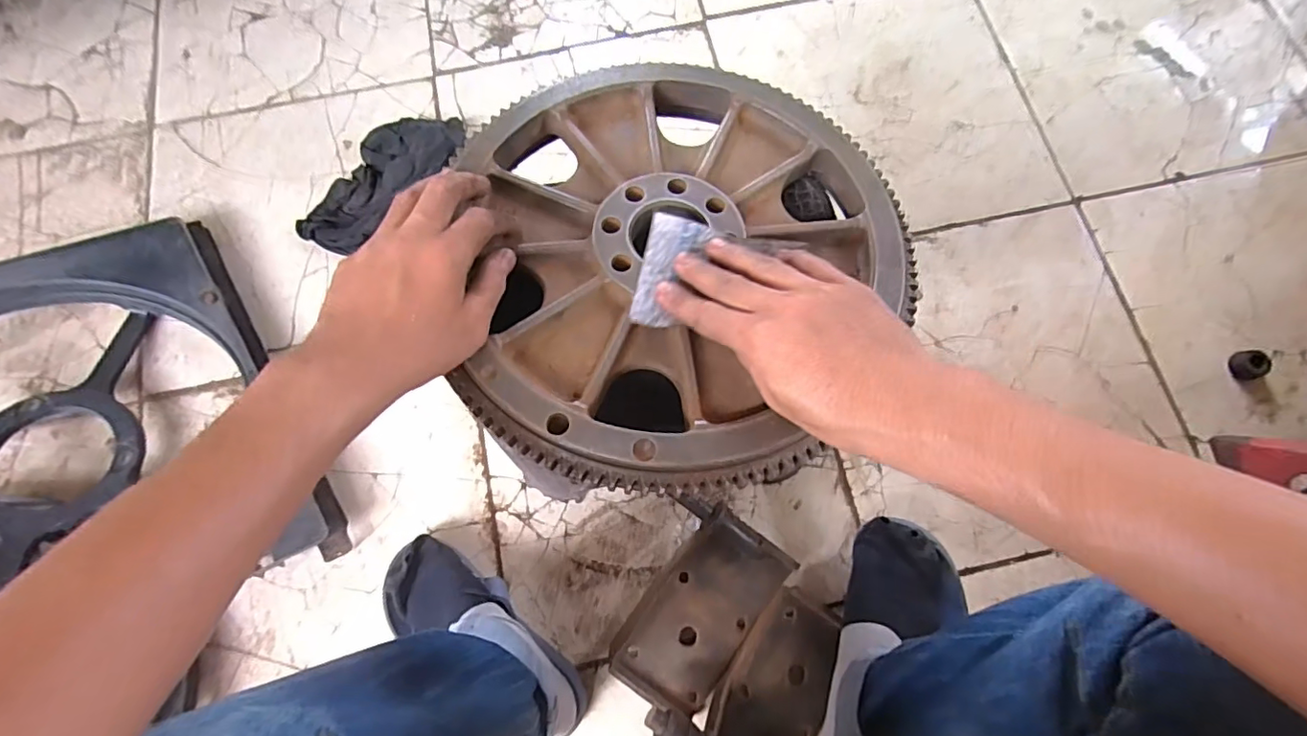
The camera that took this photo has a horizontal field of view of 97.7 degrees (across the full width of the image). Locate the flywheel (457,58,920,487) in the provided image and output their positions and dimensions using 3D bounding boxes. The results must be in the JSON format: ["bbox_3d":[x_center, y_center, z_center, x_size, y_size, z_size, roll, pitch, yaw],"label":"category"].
[{"bbox_3d":[0.023,-0.078,0.367,0.268,0.048,0.299,-4,75,0],"label":"flywheel"}]

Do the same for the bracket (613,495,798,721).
[{"bbox_3d":[0.046,0.250,0.600,0.126,0.055,0.197,35,79,10],"label":"bracket"}]

